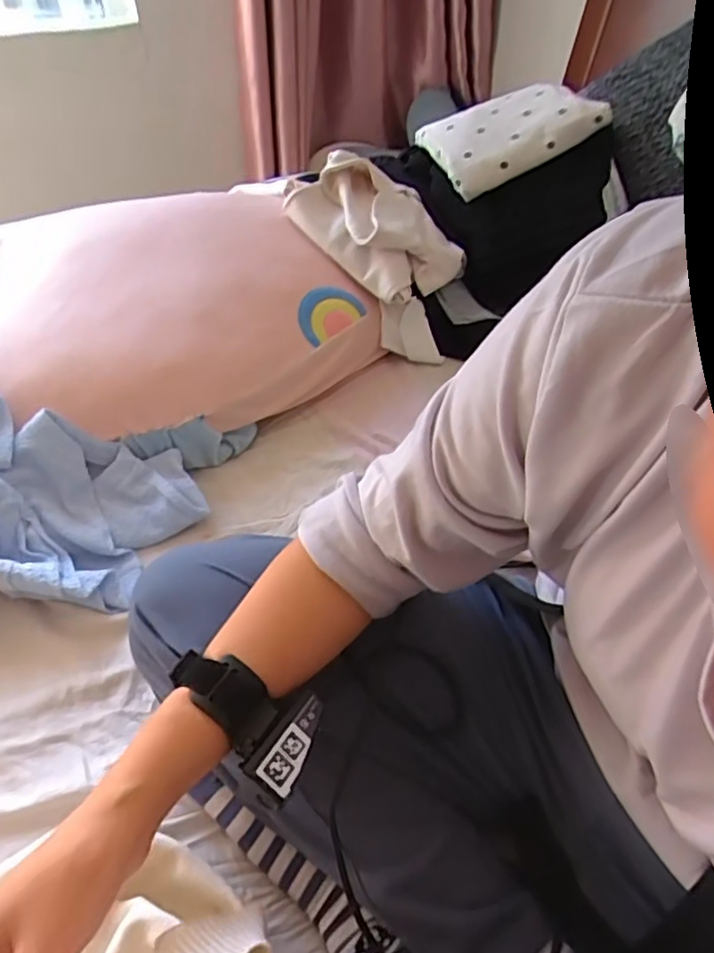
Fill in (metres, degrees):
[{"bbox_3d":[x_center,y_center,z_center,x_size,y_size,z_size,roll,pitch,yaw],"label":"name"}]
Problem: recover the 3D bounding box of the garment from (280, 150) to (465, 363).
[{"bbox_3d":[0.043,-0.312,0.869,0.238,0.193,0.171,33,53,28],"label":"garment"}]

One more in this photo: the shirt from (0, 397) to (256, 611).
[{"bbox_3d":[-0.330,0.005,0.619,0.367,0.126,0.286,4,45,3],"label":"shirt"}]

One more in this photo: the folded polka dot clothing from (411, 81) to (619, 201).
[{"bbox_3d":[0.215,-0.488,0.862,0.217,0.032,0.138,-23,66,4],"label":"folded polka dot clothing"}]

